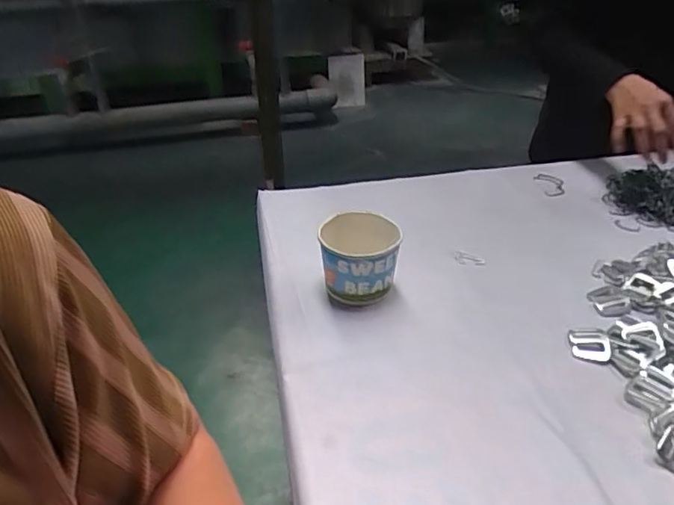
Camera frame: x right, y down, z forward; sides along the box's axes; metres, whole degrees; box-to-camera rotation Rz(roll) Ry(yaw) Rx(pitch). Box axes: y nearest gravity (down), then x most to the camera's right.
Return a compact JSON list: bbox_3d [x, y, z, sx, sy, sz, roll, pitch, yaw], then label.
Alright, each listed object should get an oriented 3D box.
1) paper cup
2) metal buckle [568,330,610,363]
[{"bbox_3d":[0.026,0.009,0.651,0.088,0.081,0.092,-2,35,1],"label":"paper cup"},{"bbox_3d":[0.259,0.094,0.568,0.040,0.006,0.041,9,37,17],"label":"metal buckle"}]

